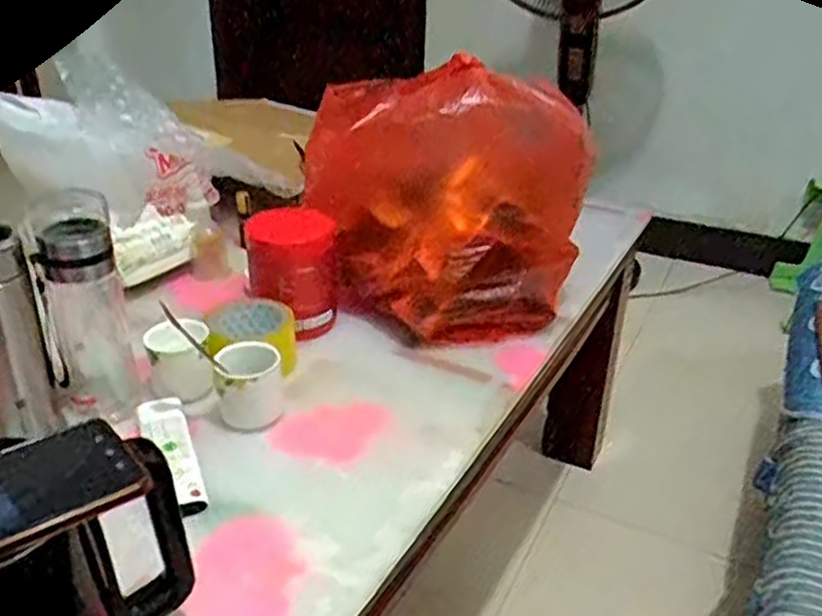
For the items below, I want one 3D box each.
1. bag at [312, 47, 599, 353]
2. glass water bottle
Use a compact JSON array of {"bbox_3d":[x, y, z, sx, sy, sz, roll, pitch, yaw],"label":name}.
[{"bbox_3d":[0.065,-0.133,0.943,0.324,0.277,0.224,-10,31,-20],"label":"bag"},{"bbox_3d":[-0.317,-0.002,0.749,0.082,0.220,0.083,-12,31,-22],"label":"glass water bottle"}]

